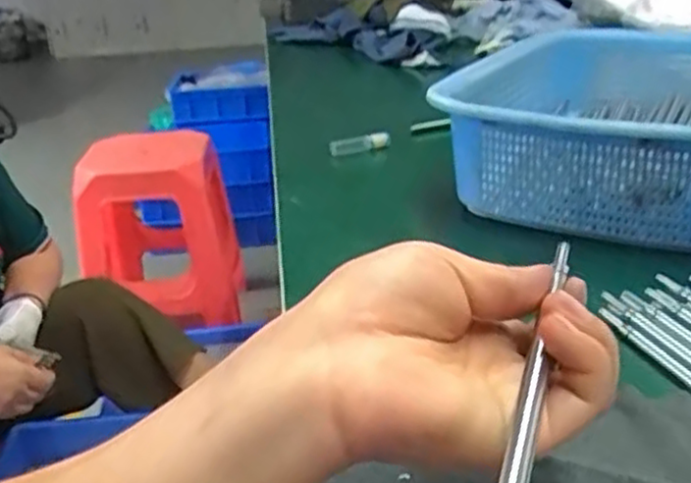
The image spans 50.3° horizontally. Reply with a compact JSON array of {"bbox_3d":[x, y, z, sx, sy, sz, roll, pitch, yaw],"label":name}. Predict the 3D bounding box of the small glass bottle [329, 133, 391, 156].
[{"bbox_3d":[0.013,-0.089,0.679,0.062,0.014,0.014,-6,21,30],"label":"small glass bottle"}]

